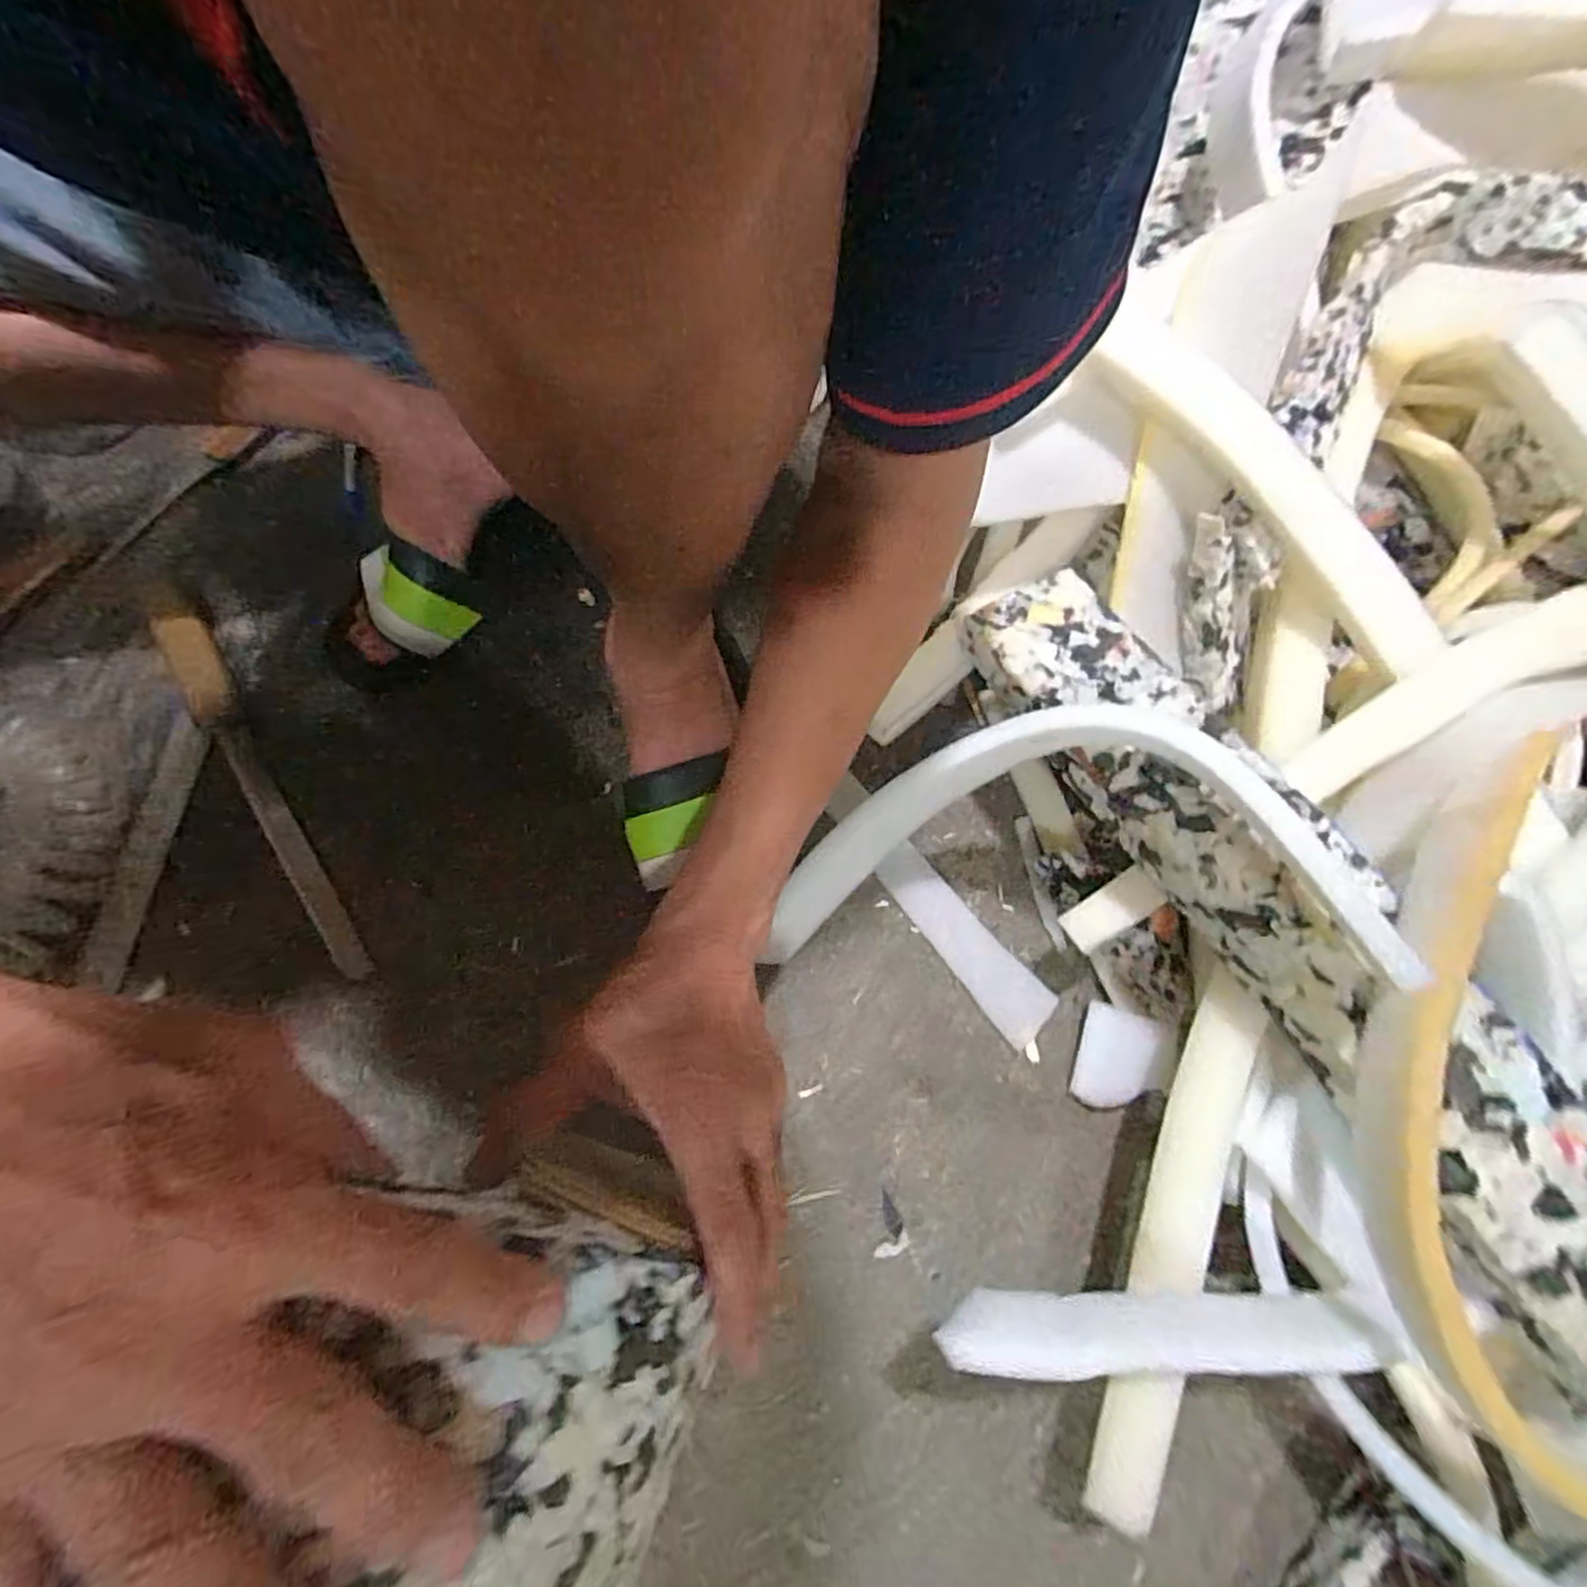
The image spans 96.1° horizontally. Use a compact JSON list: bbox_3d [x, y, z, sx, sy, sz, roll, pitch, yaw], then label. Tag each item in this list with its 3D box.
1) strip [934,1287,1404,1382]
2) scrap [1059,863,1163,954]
[{"bbox_3d":[0.145,0.213,0.283,0.187,0.035,0.023,7,64,-11],"label":"strip"},{"bbox_3d":[0.170,0.063,0.385,0.054,0.007,0.024,-45,64,29],"label":"scrap"}]

